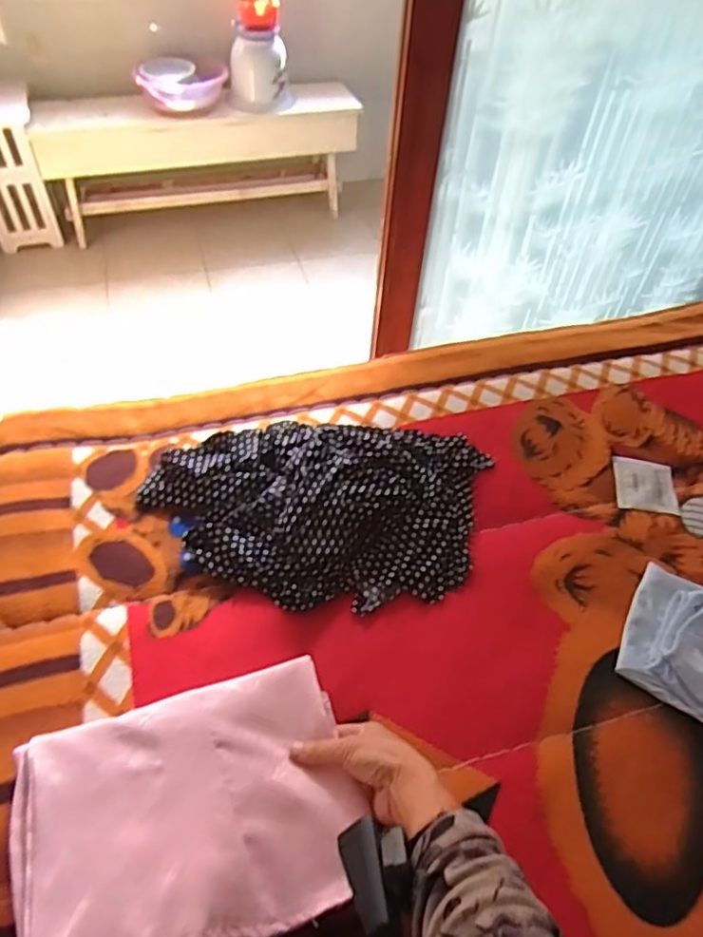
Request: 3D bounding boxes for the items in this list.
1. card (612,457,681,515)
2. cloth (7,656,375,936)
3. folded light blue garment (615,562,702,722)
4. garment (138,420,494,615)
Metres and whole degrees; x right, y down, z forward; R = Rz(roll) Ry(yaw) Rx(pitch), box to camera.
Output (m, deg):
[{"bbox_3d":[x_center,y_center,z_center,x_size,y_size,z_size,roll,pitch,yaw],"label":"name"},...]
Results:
[{"bbox_3d":[0.375,0.023,0.766,0.077,0.007,0.079,11,56,6],"label":"card"},{"bbox_3d":[-0.121,0.261,0.462,0.243,0.047,0.179,-17,53,-11],"label":"cloth"},{"bbox_3d":[0.364,0.181,0.614,0.154,0.033,0.149,29,55,18],"label":"folded light blue garment"},{"bbox_3d":[-0.040,0.041,0.689,0.381,0.076,0.236,-2,52,0],"label":"garment"}]

